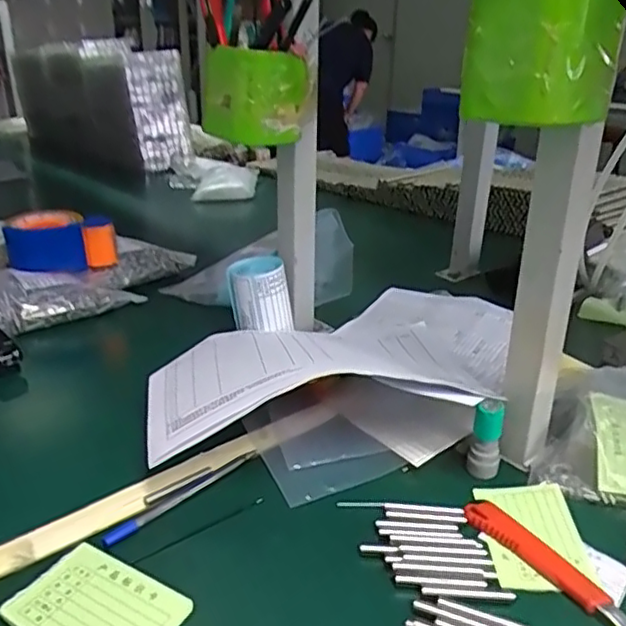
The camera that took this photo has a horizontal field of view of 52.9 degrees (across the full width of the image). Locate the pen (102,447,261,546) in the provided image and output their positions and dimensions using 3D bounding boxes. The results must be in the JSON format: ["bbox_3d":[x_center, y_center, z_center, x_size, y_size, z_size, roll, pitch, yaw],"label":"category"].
[{"bbox_3d":[-0.098,0.139,0.482,0.011,0.005,0.138,21,30,37],"label":"pen"}]

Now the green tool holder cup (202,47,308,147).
[{"bbox_3d":[-0.056,-0.201,0.583,0.080,0.077,0.067,17,28,32],"label":"green tool holder cup"}]

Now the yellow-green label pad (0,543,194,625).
[{"bbox_3d":[-0.131,0.179,0.381,0.096,0.006,0.065,14,27,27],"label":"yellow-green label pad"}]

